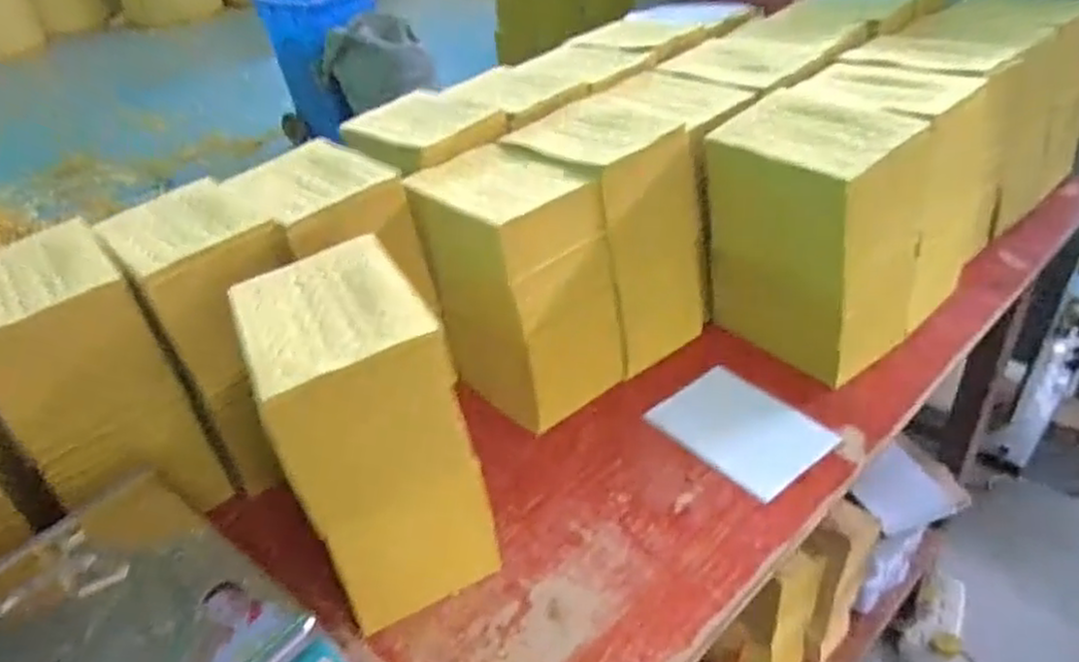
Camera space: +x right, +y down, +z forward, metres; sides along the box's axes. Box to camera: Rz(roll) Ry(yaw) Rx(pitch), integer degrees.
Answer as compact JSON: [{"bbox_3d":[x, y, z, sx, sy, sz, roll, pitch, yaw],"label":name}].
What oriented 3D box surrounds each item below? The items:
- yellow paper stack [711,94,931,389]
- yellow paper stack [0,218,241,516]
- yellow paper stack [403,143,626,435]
[{"bbox_3d":[0.277,-0.106,0.734,0.155,0.221,0.178,-28,43,-27],"label":"yellow paper stack"},{"bbox_3d":[-0.402,0.047,0.649,0.122,0.219,0.184,-32,45,-31],"label":"yellow paper stack"},{"bbox_3d":[-0.024,-0.053,0.735,0.131,0.207,0.189,-31,44,-29],"label":"yellow paper stack"}]

